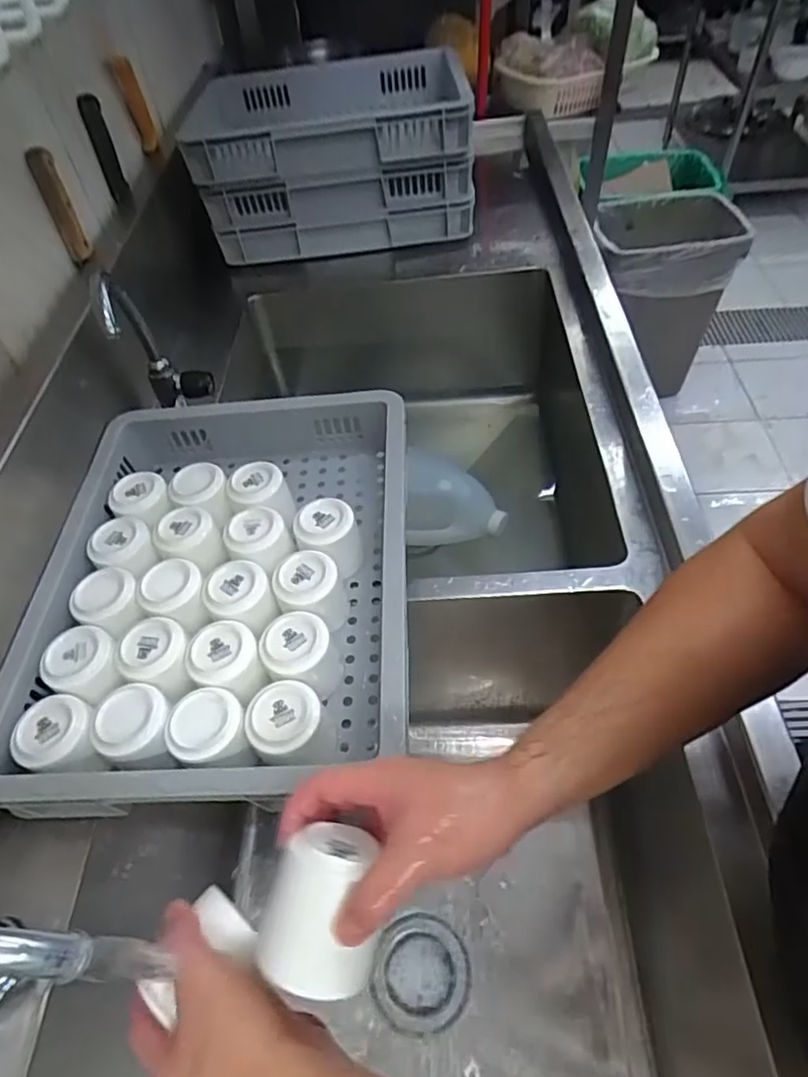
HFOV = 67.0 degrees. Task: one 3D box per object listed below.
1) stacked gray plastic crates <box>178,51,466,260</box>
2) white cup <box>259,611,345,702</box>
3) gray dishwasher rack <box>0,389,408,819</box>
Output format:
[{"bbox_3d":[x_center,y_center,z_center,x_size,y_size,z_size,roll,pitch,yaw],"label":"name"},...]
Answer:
[{"bbox_3d":[-0.118,-0.654,1.050,0.444,0.214,0.346,-3,52,3],"label":"stacked gray plastic crates"},{"bbox_3d":[-0.089,0.109,0.557,0.065,0.069,0.060,-21,53,-11],"label":"white cup"},{"bbox_3d":[-0.181,0.039,0.620,0.354,0.078,0.440,-3,52,3],"label":"gray dishwasher rack"}]

